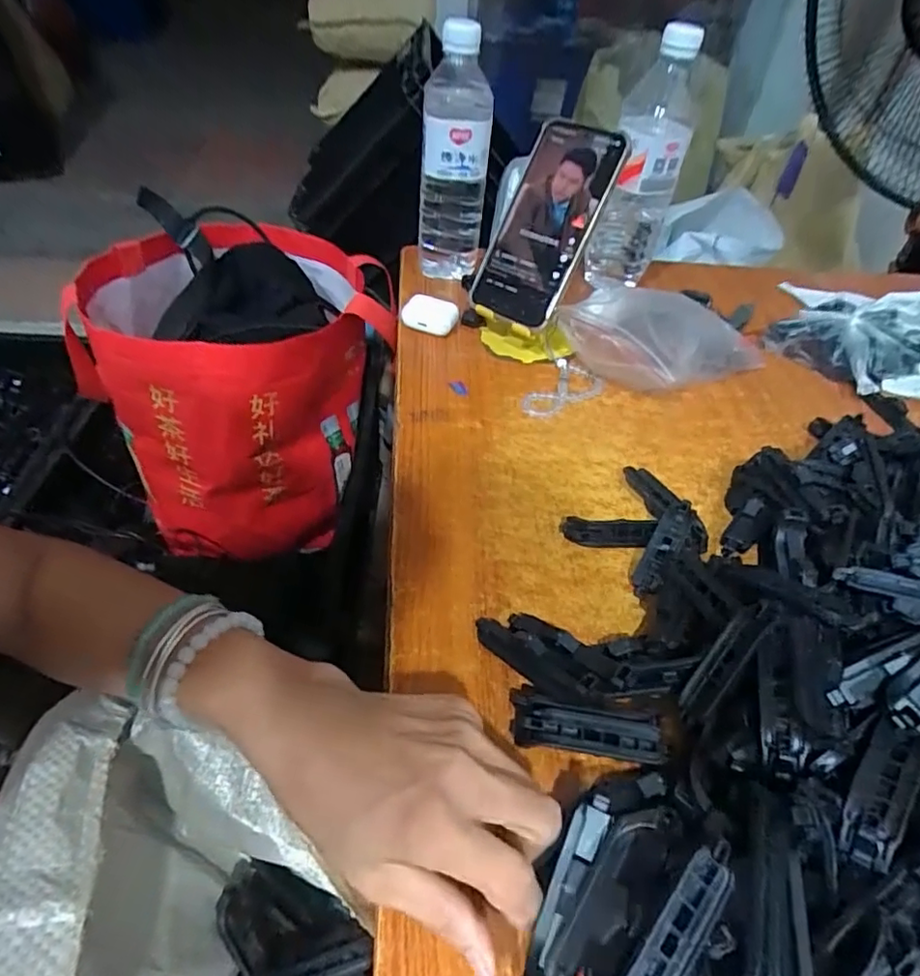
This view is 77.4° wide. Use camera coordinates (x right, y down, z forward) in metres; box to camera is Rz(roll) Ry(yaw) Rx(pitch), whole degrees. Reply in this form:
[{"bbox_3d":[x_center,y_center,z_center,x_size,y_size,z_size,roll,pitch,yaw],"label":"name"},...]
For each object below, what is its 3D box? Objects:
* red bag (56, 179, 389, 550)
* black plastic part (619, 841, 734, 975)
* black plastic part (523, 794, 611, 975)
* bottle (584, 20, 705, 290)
[{"bbox_3d":[-0.258,-0.123,0.689,0.278,0.280,0.289,9,46,3],"label":"red bag"},{"bbox_3d":[0.074,0.158,0.200,0.017,0.010,0.071,36,68,29],"label":"black plastic part"},{"bbox_3d":[0.040,0.157,0.223,0.017,0.020,0.073,19,62,17],"label":"black plastic part"},{"bbox_3d":[0.175,-0.302,0.554,0.067,0.213,0.064,17,47,10],"label":"bottle"}]

